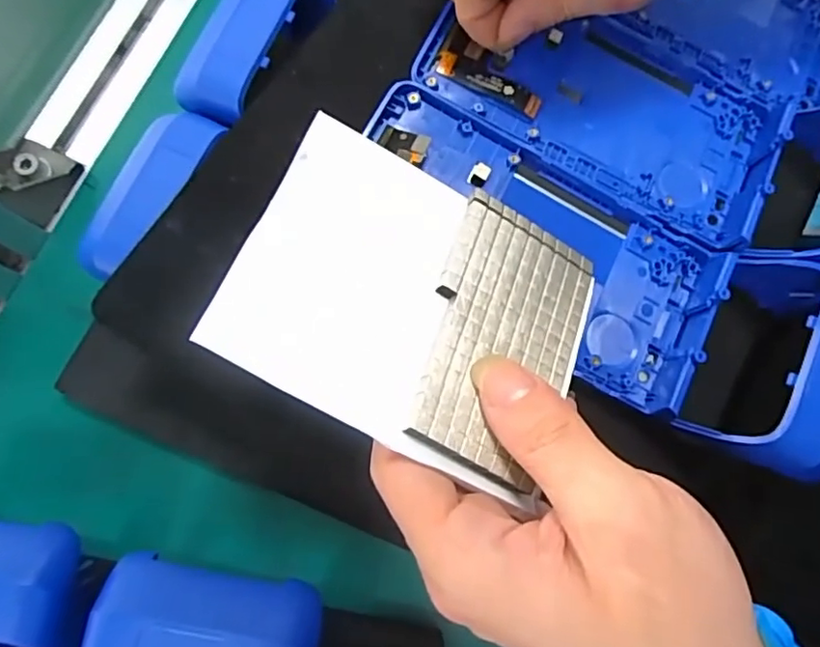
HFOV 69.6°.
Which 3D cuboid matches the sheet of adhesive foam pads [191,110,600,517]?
[{"bbox_3d":[0.005,-0.007,0.193,0.114,0.009,0.094,26,63,-11],"label":"sheet of adhesive foam pads"}]

